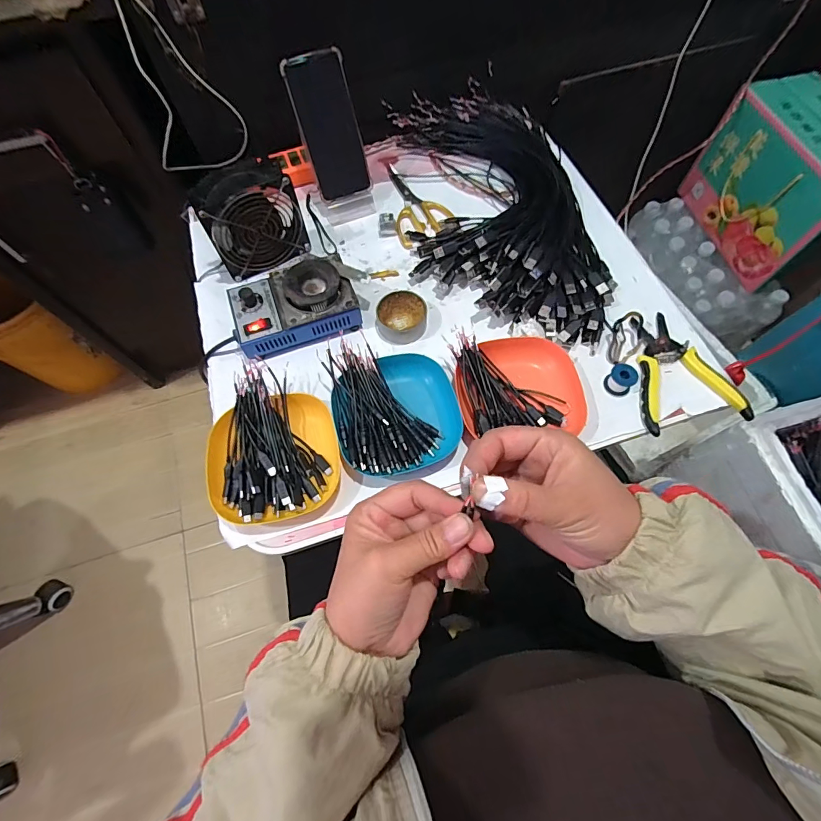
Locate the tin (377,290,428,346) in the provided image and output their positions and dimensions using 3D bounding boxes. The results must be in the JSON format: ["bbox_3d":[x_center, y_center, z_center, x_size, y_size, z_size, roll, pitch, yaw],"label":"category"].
[{"bbox_3d":[-0.011,-0.118,0.548,0.063,0.025,0.067,0,67,1],"label":"tin"}]

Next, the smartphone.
[{"bbox_3d":[-0.108,-0.380,0.581,0.076,0.167,0.015,-22,38,-8],"label":"smartphone"}]

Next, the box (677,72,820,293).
[{"bbox_3d":[0.754,-0.453,0.861,0.153,0.233,0.317,-14,68,-5],"label":"box"}]

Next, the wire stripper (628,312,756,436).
[{"bbox_3d":[0.315,-0.050,0.510,0.116,0.018,0.151,-9,67,-3],"label":"wire stripper"}]

